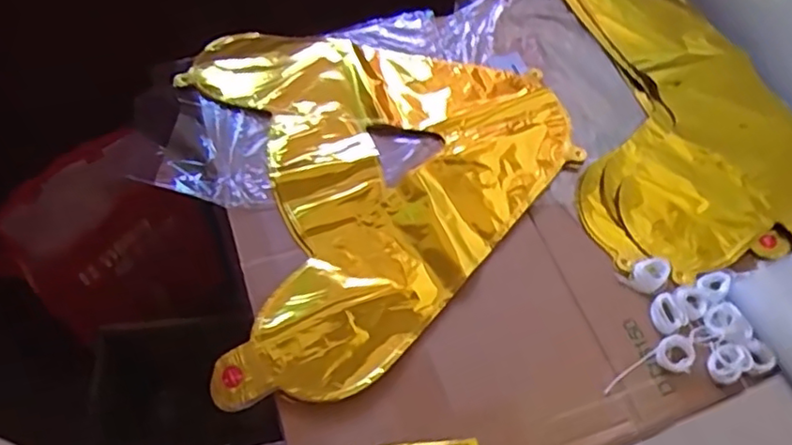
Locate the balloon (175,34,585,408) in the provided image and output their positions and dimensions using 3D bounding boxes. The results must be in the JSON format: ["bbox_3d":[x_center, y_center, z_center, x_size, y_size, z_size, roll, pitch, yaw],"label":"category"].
[{"bbox_3d":[-0.001,-0.049,0.562,0.328,0.013,0.370,-10,60,-9],"label":"balloon"}]

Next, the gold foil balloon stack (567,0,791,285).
[{"bbox_3d":[0.287,-0.130,0.641,0.236,0.021,0.403,0,59,-3],"label":"gold foil balloon stack"}]

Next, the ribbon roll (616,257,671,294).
[{"bbox_3d":[0.209,0.045,0.524,0.042,0.010,0.027,-23,63,-16],"label":"ribbon roll"}]

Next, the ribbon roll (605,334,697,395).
[{"bbox_3d":[0.198,0.114,0.486,0.083,0.004,0.027,-26,64,-17],"label":"ribbon roll"}]

